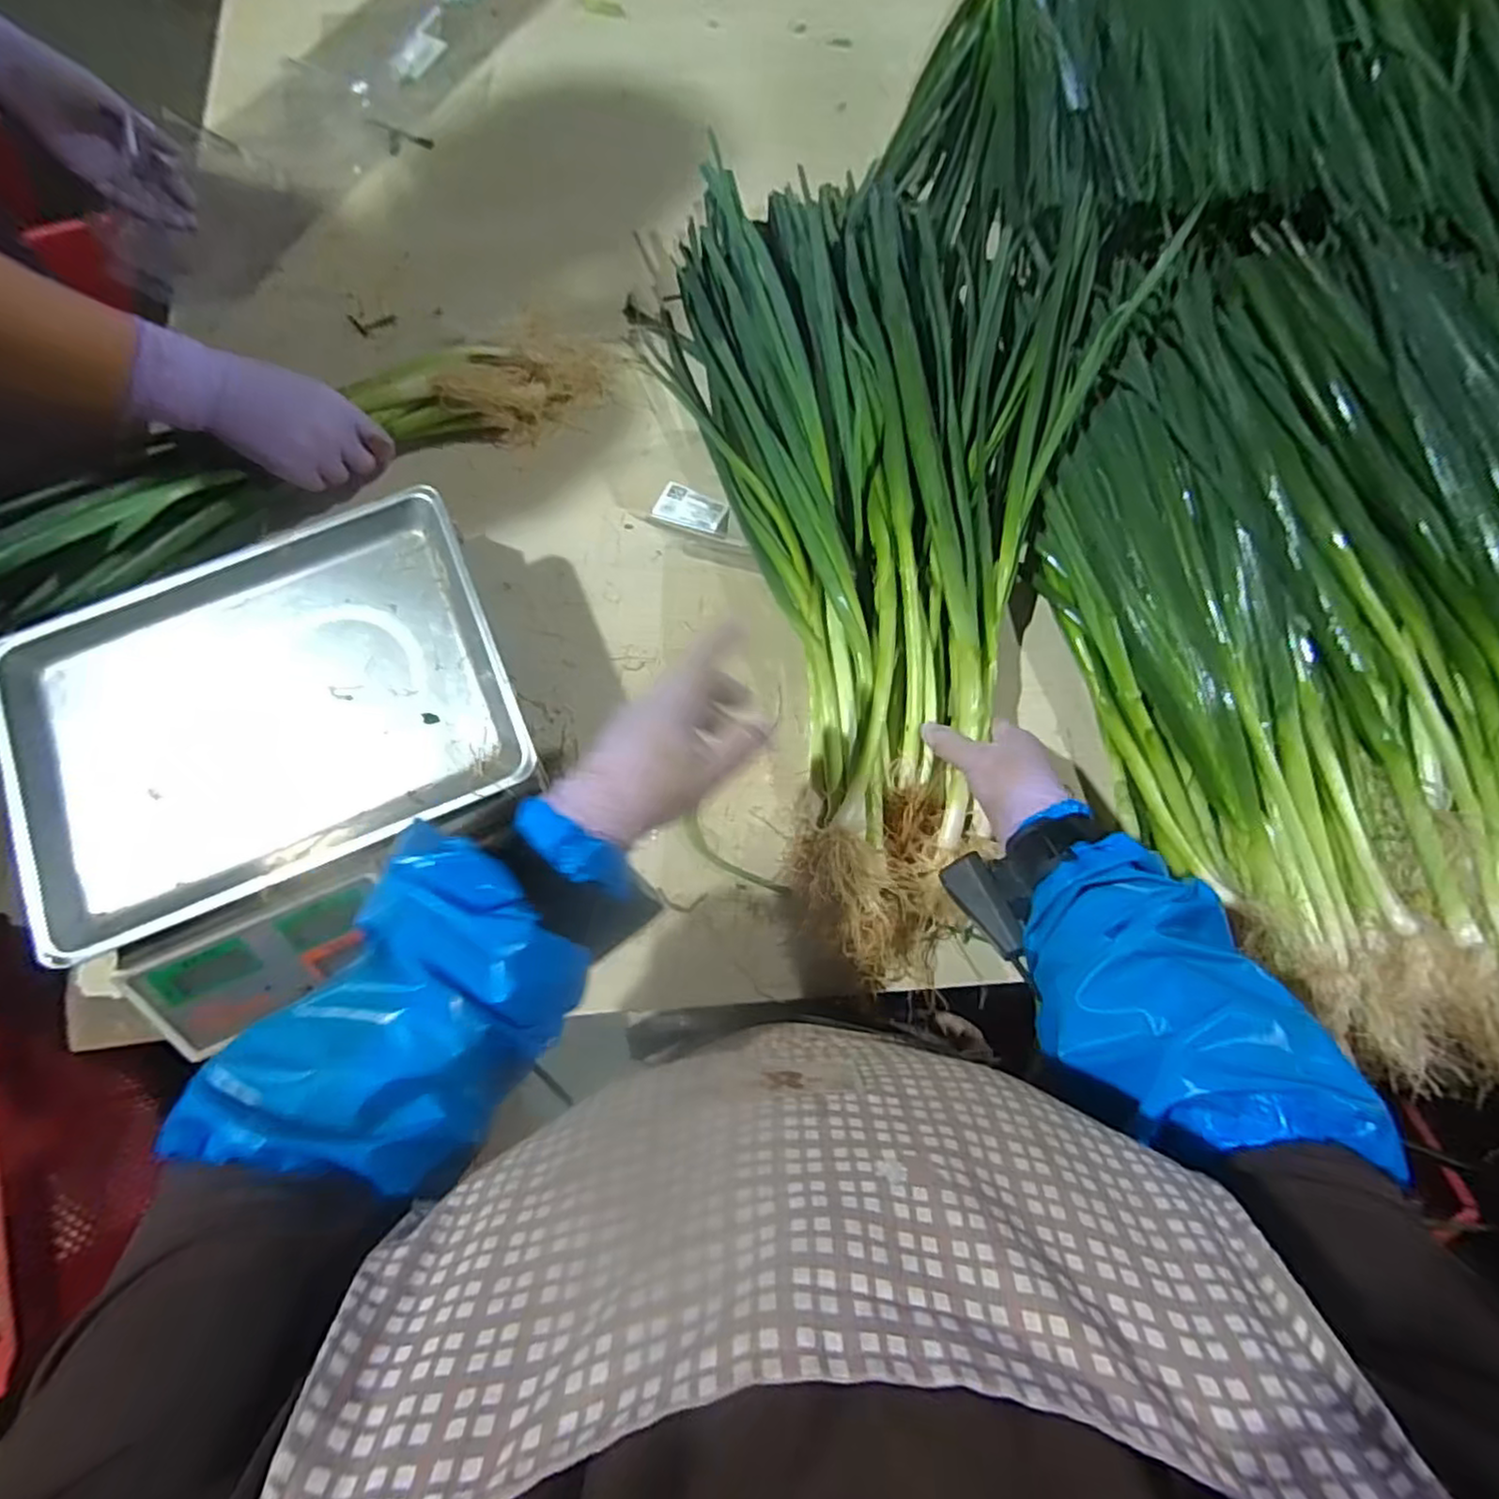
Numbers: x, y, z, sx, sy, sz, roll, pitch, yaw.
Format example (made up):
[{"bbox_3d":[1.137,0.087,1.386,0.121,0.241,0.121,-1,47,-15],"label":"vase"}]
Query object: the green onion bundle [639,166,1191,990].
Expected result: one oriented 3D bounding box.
[{"bbox_3d":[0.113,-0.186,0.596,0.387,0.065,0.712,2,77,1],"label":"green onion bundle"}]

